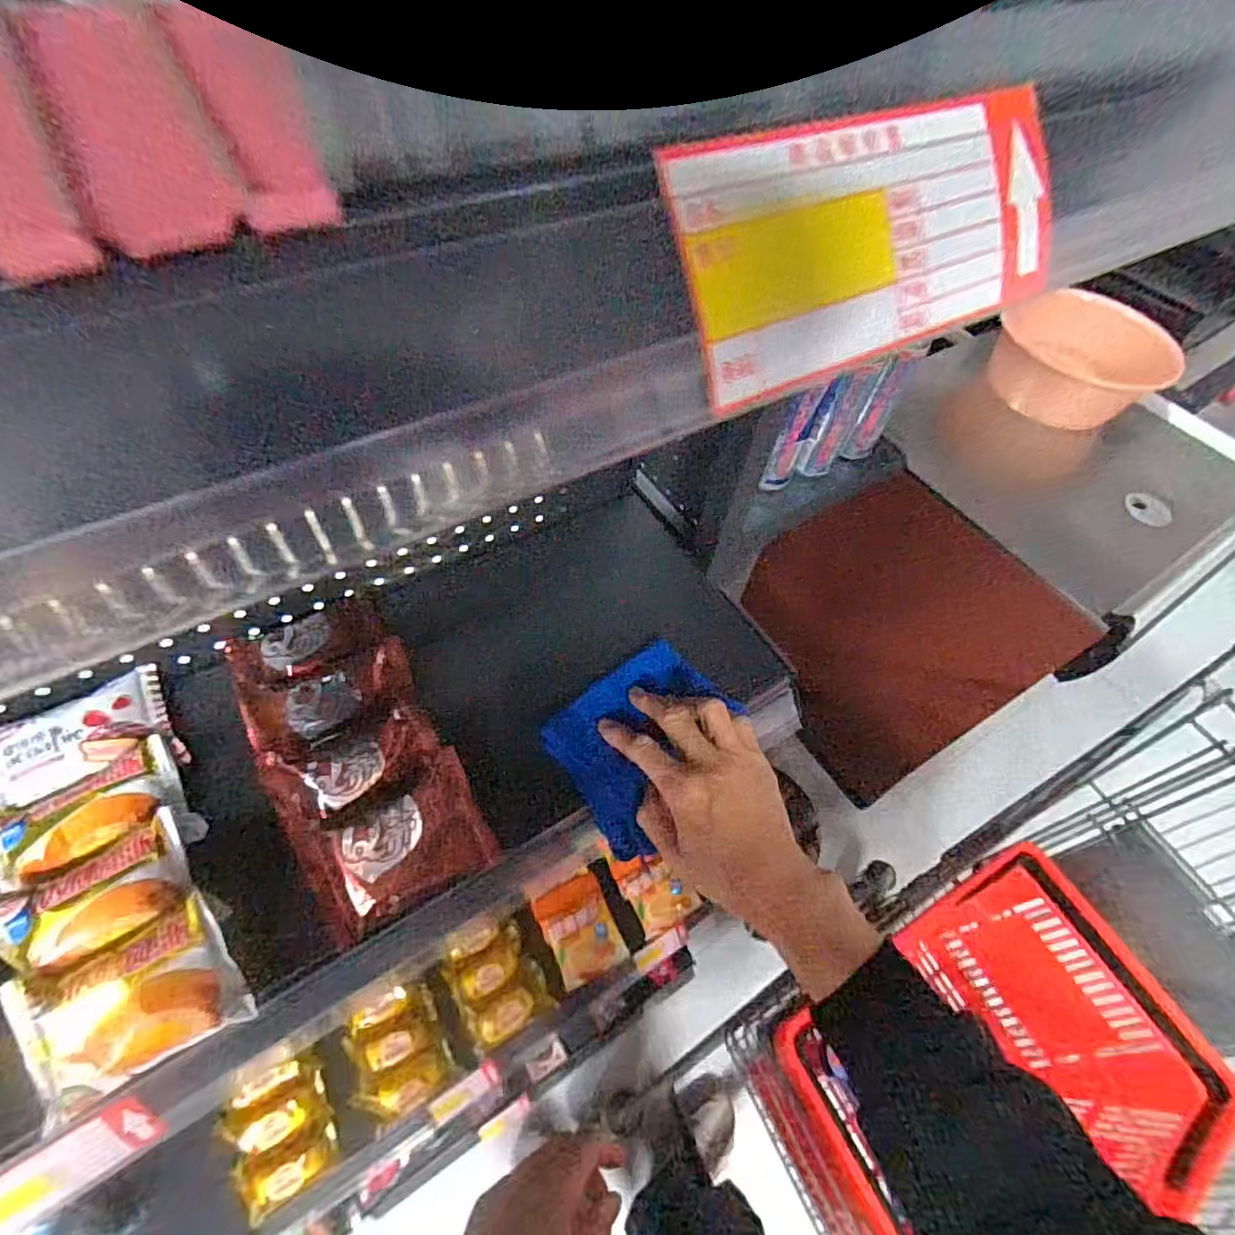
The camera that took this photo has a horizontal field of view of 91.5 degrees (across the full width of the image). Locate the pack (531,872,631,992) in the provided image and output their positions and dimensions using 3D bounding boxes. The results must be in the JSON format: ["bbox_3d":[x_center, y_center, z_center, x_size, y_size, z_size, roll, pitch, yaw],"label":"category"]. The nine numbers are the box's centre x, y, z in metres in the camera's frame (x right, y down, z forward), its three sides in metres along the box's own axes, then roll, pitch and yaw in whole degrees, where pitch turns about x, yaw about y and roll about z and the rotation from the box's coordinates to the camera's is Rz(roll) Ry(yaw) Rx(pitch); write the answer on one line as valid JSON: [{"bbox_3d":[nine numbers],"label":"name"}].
[{"bbox_3d":[-0.053,0.446,0.862,0.094,0.038,0.126,-22,61,-19],"label":"pack"}]

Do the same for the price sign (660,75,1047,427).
[{"bbox_3d":[0.051,-0.070,0.110,0.092,0.038,0.004,-26,23,-21],"label":"price sign"}]

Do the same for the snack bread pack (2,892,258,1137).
[{"bbox_3d":[-0.257,0.203,0.319,0.094,0.033,0.066,-24,62,-19],"label":"snack bread pack"}]

